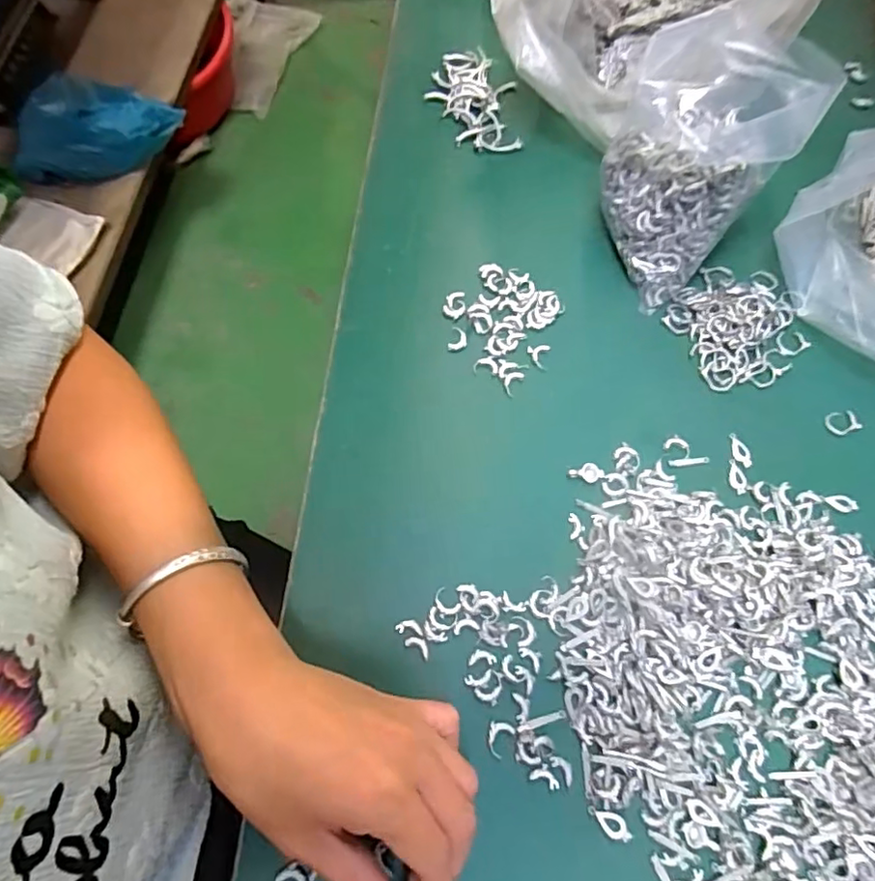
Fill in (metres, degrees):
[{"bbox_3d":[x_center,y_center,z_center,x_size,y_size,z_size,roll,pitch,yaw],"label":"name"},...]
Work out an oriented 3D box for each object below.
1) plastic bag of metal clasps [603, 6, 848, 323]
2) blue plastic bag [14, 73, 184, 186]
[{"bbox_3d":[0.152,-0.171,0.362,0.100,0.110,0.118,38,72,13],"label":"plastic bag of metal clasps"},{"bbox_3d":[-0.612,-0.568,1.065,0.290,0.105,0.166,-3,69,-1],"label":"blue plastic bag"}]

